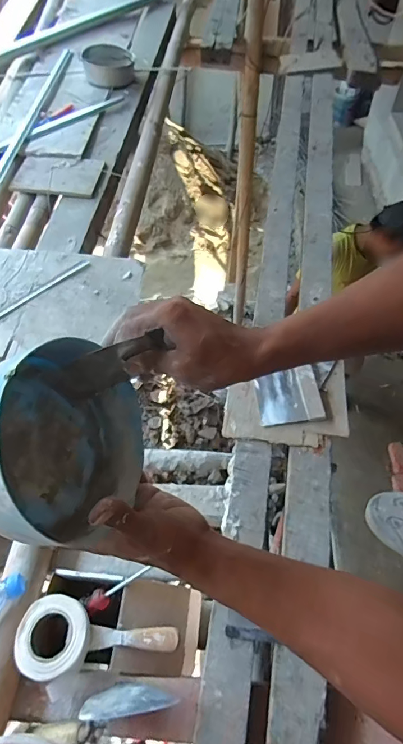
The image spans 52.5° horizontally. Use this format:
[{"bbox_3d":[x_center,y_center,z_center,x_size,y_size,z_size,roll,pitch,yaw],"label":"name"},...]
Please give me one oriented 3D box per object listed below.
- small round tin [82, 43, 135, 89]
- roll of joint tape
[{"bbox_3d":[-0.347,-1.148,1.521,0.183,0.059,0.206,-12,54,-6],"label":"small round tin"},{"bbox_3d":[-0.216,0.395,0.612,0.098,0.065,0.102,15,56,13],"label":"roll of joint tape"}]

